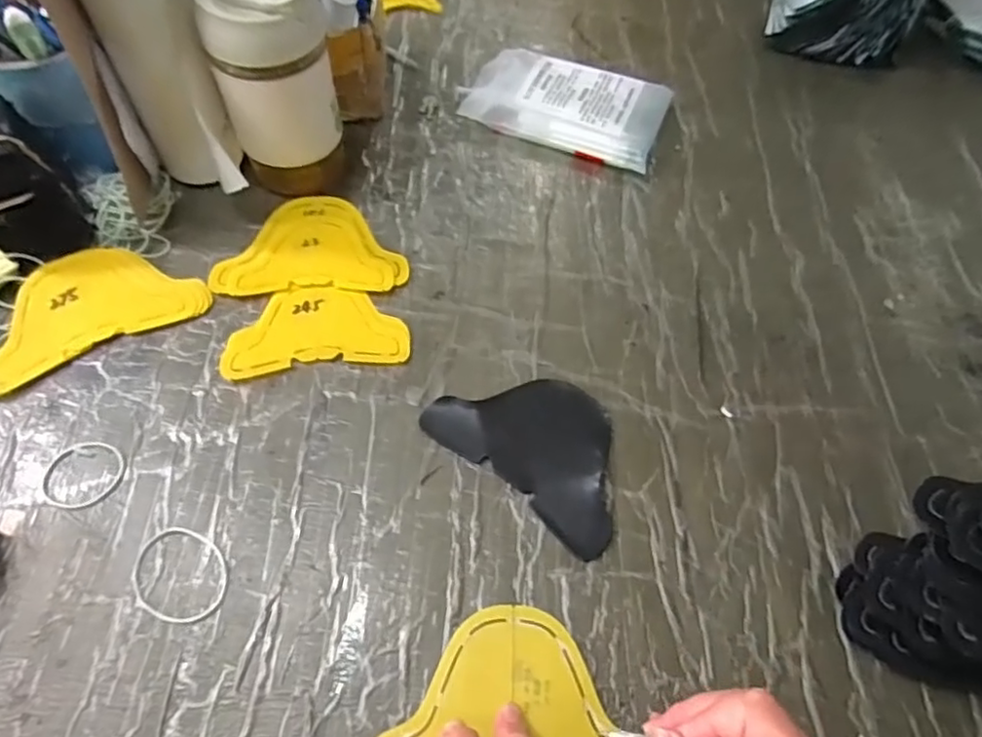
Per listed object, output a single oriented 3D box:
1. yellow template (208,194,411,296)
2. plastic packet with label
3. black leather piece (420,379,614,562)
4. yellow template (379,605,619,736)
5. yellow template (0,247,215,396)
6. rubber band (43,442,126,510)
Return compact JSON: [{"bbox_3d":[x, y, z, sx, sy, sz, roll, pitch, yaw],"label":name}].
[{"bbox_3d":[-0.140,-0.099,0.499,0.142,0.005,0.095,-3,59,-3],"label":"yellow template"},{"bbox_3d":[0.069,-0.242,0.581,0.176,0.028,0.100,19,61,10],"label":"plastic packet with label"},{"bbox_3d":[0.034,0.047,0.420,0.140,0.005,0.089,36,65,18],"label":"black leather piece"},{"bbox_3d":[0.011,0.175,0.333,0.139,0.006,0.091,2,59,0],"label":"yellow template"},{"bbox_3d":[-0.292,-0.048,0.457,0.148,0.005,0.089,-28,67,-19],"label":"yellow template"},{"bbox_3d":[-0.257,0.067,0.398,0.048,0.004,0.045,1,59,-1],"label":"rubber band"}]

